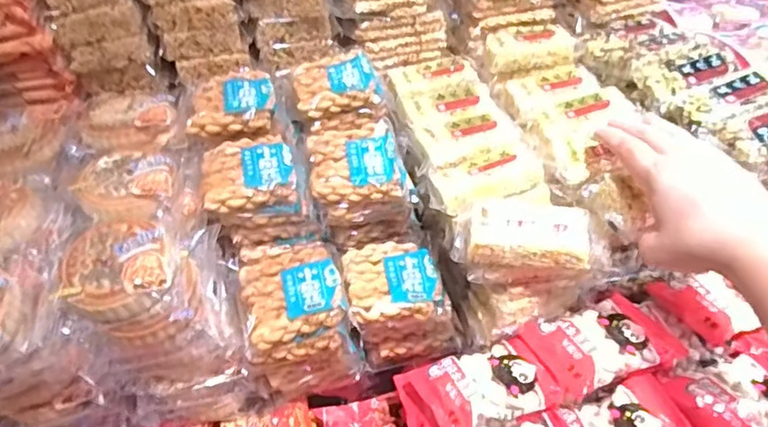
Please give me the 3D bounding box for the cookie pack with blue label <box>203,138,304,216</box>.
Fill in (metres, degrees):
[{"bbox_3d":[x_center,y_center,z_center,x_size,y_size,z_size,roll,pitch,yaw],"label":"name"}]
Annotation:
[{"bbox_3d":[-0.112,-0.029,0.504,0.074,0.040,0.070,-12,43,-9],"label":"cookie pack with blue label"}]

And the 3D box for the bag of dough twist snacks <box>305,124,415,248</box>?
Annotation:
[{"bbox_3d":[-0.021,-0.021,0.530,0.081,0.083,0.068,-5,42,-2],"label":"bag of dough twist snacks"}]

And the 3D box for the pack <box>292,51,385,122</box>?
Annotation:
[{"bbox_3d":[-0.044,-0.125,0.567,0.082,0.030,0.076,-3,42,1],"label":"pack"}]

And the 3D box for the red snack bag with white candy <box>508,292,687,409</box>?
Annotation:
[{"bbox_3d":[0.176,0.110,0.492,0.124,0.037,0.071,-18,44,-16],"label":"red snack bag with white candy"}]

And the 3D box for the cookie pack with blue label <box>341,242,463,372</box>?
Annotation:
[{"bbox_3d":[0.016,0.084,0.536,0.093,0.095,0.075,-9,42,-6],"label":"cookie pack with blue label"}]

